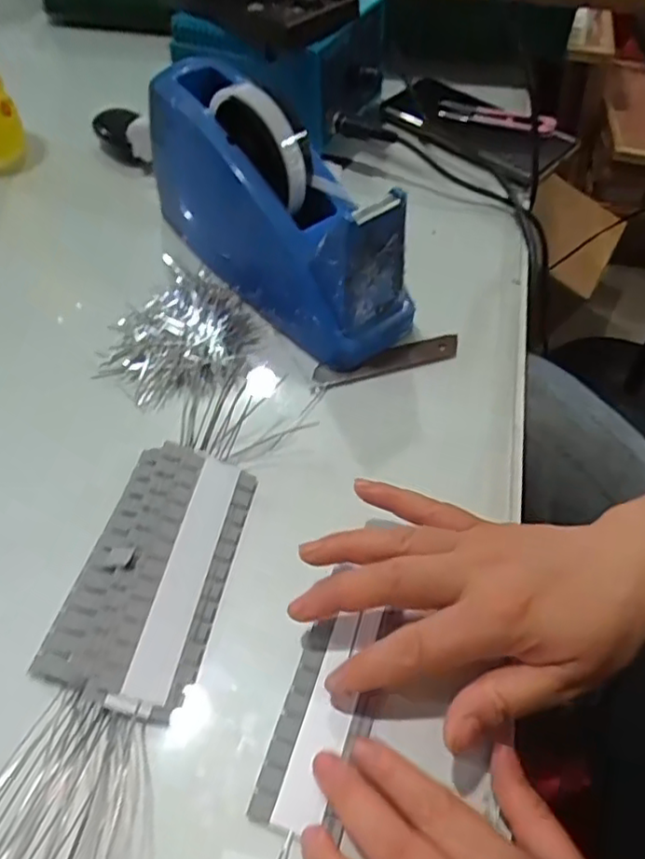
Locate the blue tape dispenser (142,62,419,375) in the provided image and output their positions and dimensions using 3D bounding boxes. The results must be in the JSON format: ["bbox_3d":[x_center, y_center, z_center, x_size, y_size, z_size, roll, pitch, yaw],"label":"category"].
[{"bbox_3d":[-0.033,-0.145,0.417,0.073,0.116,0.216,-33,62,-23],"label":"blue tape dispenser"}]

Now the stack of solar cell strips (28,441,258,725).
[{"bbox_3d":[-0.084,0.068,0.320,0.069,0.019,0.132,12,54,6],"label":"stack of solar cell strips"}]

